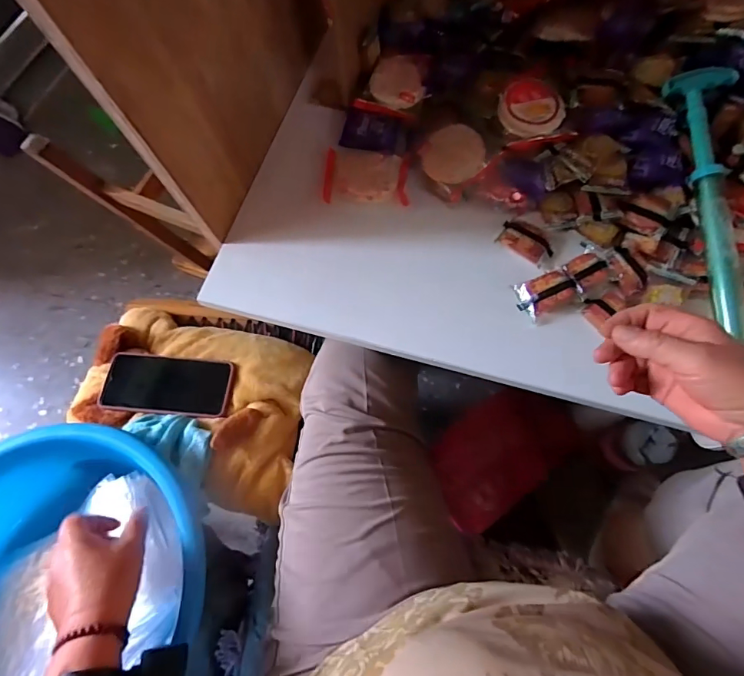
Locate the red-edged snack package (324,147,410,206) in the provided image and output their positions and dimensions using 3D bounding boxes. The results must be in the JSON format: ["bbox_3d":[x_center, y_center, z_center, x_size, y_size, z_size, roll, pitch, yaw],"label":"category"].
[{"bbox_3d":[-0.008,-0.218,0.586,0.114,0.022,0.086,6,69,5],"label":"red-edged snack package"}]

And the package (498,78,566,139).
[{"bbox_3d":[0.203,-0.287,0.547,0.080,0.024,0.087,-1,68,2],"label":"package"}]

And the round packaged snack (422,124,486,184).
[{"bbox_3d":[0.105,-0.237,0.566,0.074,0.026,0.072,-1,68,2],"label":"round packaged snack"}]

